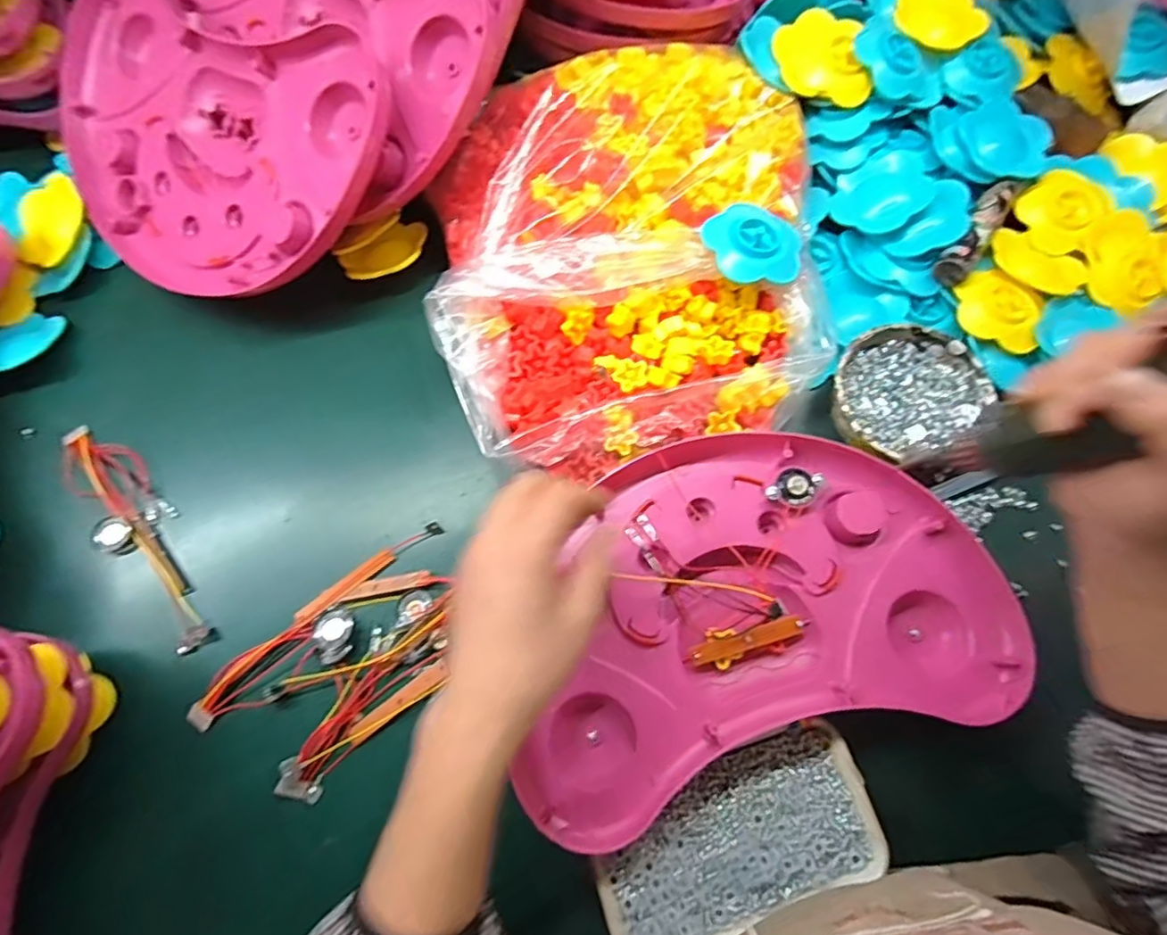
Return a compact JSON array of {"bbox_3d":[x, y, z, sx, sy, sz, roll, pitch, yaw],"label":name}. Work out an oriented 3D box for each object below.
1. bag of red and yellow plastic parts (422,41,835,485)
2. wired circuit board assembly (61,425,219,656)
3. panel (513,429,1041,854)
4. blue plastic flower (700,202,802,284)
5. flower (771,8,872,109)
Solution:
[{"bbox_3d":[0.038,-0.182,0.478,0.310,0.074,0.353,-5,70,-1],"label":"bag of red and yellow plastic parts"},{"bbox_3d":[-0.341,0.047,0.450,0.052,0.014,0.209,-38,74,-12],"label":"wired circuit board assembly"},{"bbox_3d":[0.107,0.090,0.402,0.321,0.039,0.218,-16,71,-6],"label":"panel"},{"bbox_3d":[0.135,-0.175,0.460,0.071,0.010,0.074,2,71,-6],"label":"blue plastic flower"},{"bbox_3d":[0.205,-0.357,0.510,0.076,0.022,0.081,-5,70,-2],"label":"flower"}]

